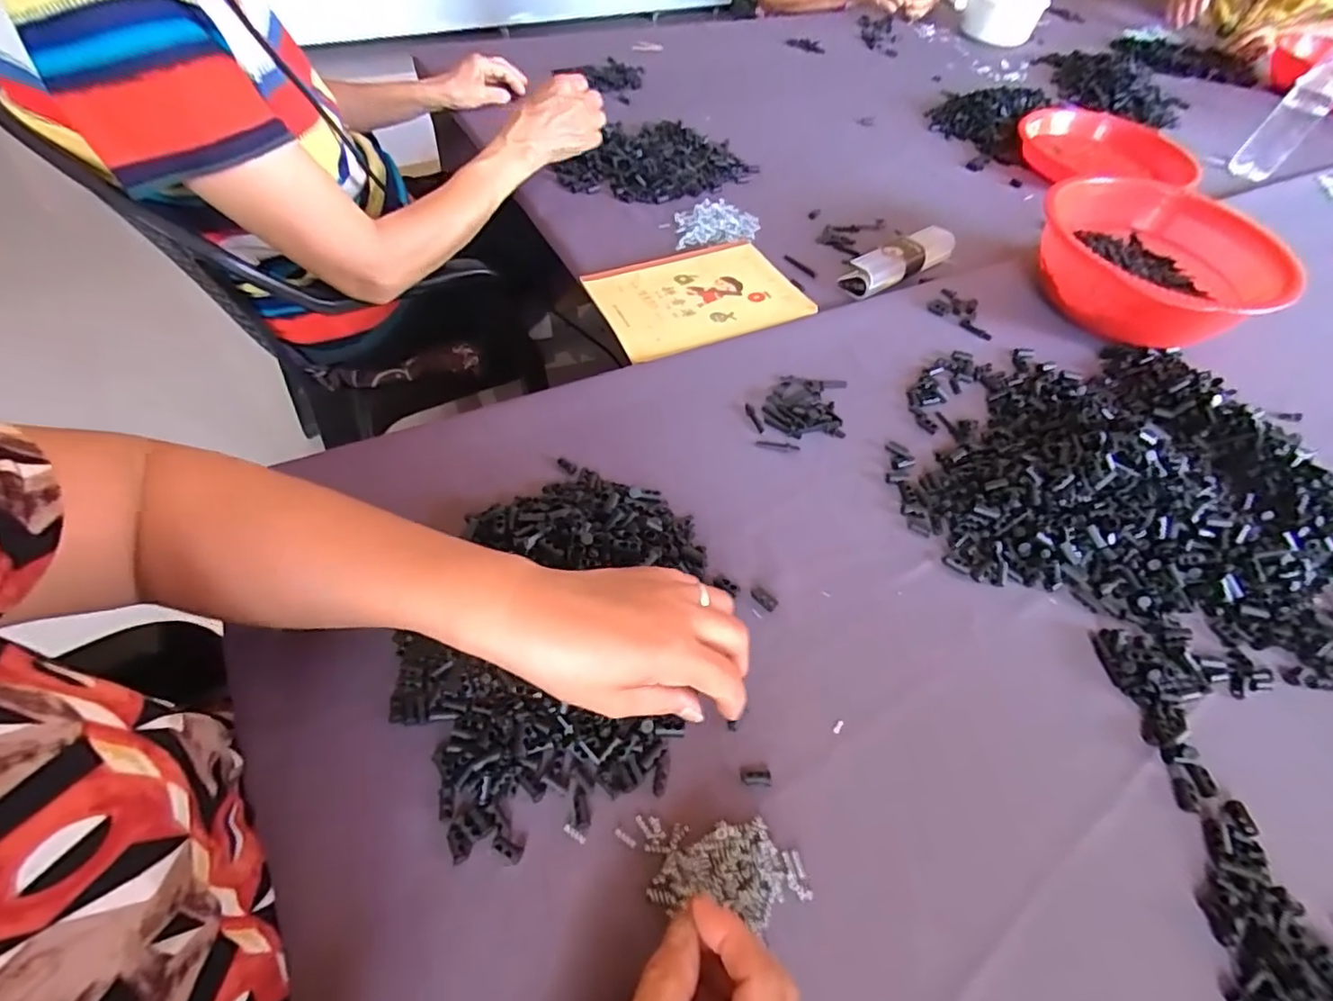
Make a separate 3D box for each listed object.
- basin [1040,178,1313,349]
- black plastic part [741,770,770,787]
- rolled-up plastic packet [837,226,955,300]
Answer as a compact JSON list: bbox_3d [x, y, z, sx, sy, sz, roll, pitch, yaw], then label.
[{"bbox_3d":[0.523,-0.246,0.632,0.213,0.090,0.213,25,55,15],"label":"basin"},{"bbox_3d":[0.052,0.162,0.340,0.017,0.004,0.008,2,52,-3],"label":"black plastic part"},{"bbox_3d":[0.270,-0.278,0.672,0.171,0.033,0.040,-29,60,-24],"label":"rolled-up plastic packet"}]

